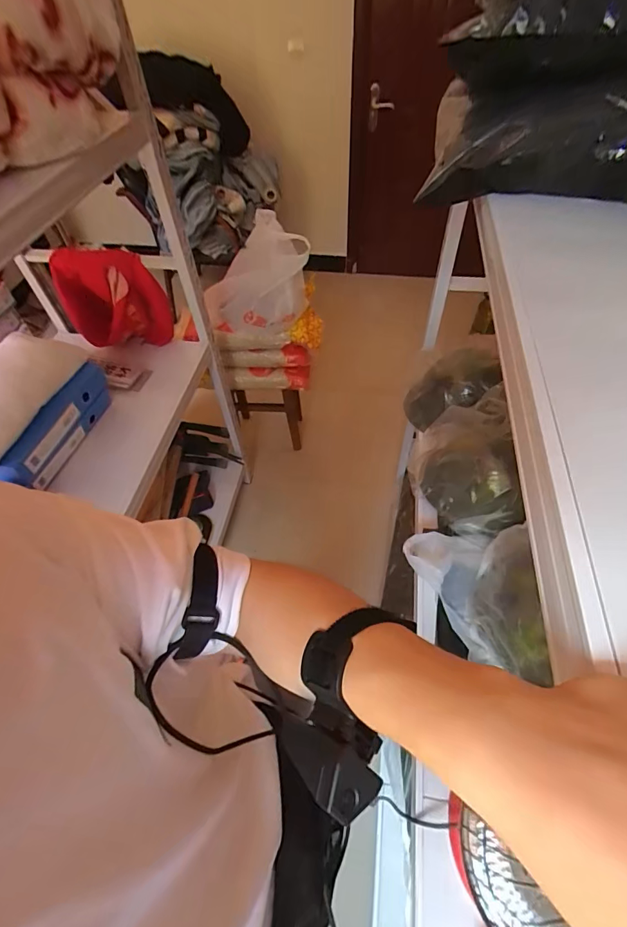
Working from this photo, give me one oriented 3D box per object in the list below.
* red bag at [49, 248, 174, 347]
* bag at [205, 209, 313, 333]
[{"bbox_3d":[-0.556,-0.446,1.125,0.317,0.229,0.117,19,57,16],"label":"red bag"},{"bbox_3d":[-0.186,-0.566,1.288,0.319,0.267,0.261,-14,54,-7],"label":"bag"}]

